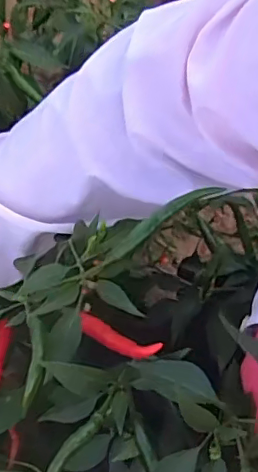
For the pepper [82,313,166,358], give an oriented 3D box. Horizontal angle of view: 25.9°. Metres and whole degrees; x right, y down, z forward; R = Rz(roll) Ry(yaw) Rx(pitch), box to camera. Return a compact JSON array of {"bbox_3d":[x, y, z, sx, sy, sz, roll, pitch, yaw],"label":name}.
[{"bbox_3d":[-0.006,0.059,0.323,0.011,0.012,0.073,-53,31,-18],"label":"pepper"}]

